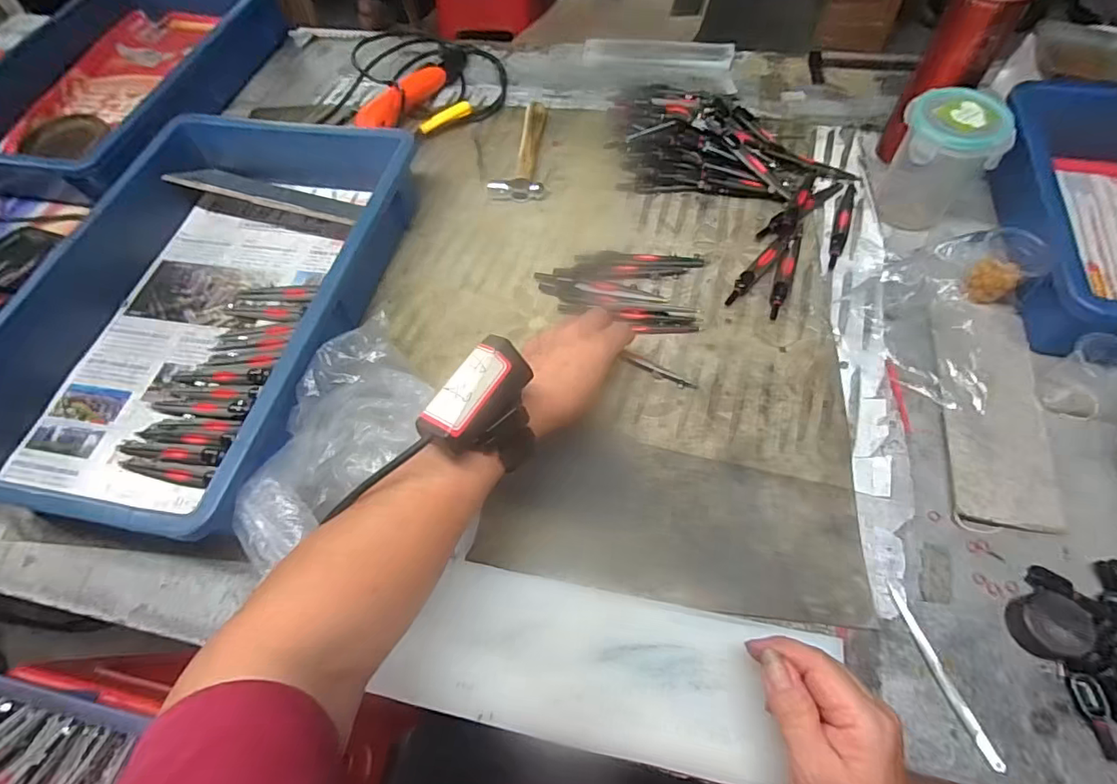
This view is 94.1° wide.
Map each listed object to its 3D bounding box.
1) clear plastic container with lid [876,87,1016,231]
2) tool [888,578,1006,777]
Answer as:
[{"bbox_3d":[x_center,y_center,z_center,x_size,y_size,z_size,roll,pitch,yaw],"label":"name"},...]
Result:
[{"bbox_3d":[0.353,-0.213,0.490,0.084,0.105,0.074,26,63,18],"label":"clear plastic container with lid"},{"bbox_3d":[0.244,0.179,0.332,0.009,0.004,0.106,-16,60,-5],"label":"tool"}]

